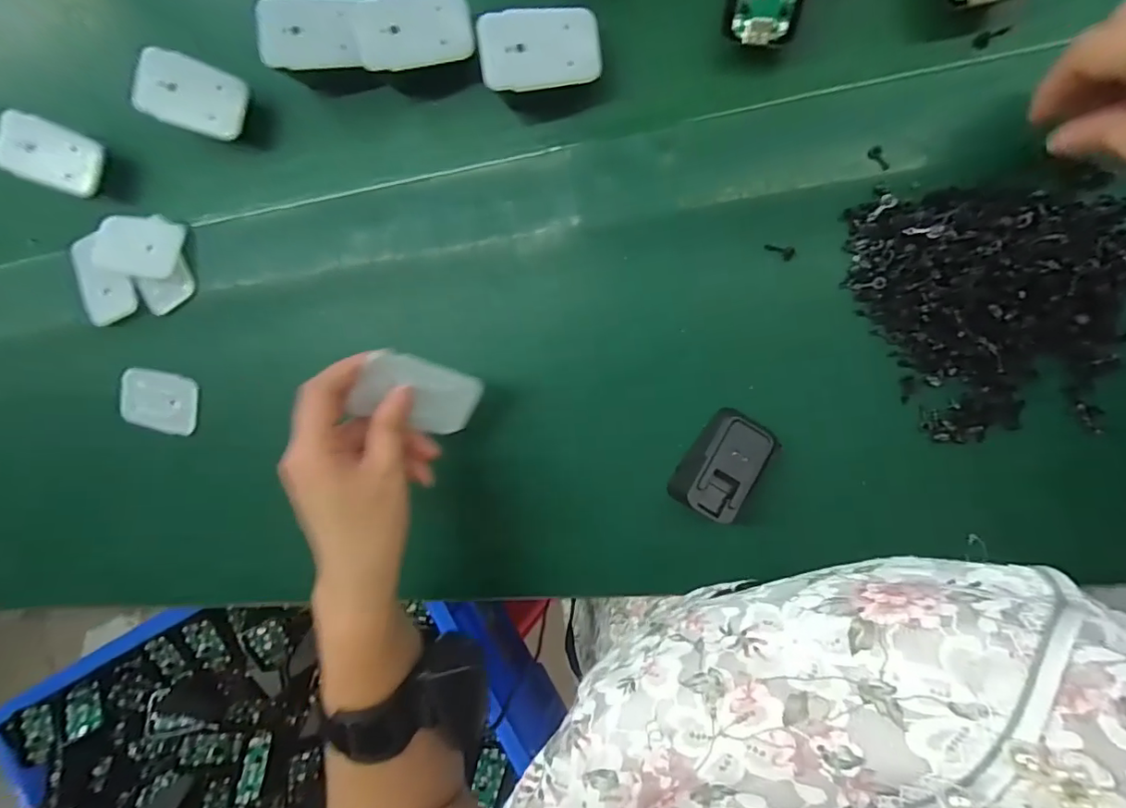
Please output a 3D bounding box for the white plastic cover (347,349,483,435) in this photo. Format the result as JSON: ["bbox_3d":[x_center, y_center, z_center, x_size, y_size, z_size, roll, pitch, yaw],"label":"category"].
[{"bbox_3d":[-0.083,-0.005,0.309,0.071,0.009,0.040,18,100,-30],"label":"white plastic cover"}]

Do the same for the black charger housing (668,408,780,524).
[{"bbox_3d":[0.096,0.037,0.321,0.043,0.027,0.064,35,84,4],"label":"black charger housing"}]

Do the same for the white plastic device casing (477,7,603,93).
[{"bbox_3d":[-0.013,-0.207,0.305,0.069,0.004,0.042,-8,98,-5],"label":"white plastic device casing"}]

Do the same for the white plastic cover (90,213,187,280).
[{"bbox_3d":[-0.313,-0.118,0.389,0.053,0.008,0.048,18,89,-15],"label":"white plastic cover"}]

